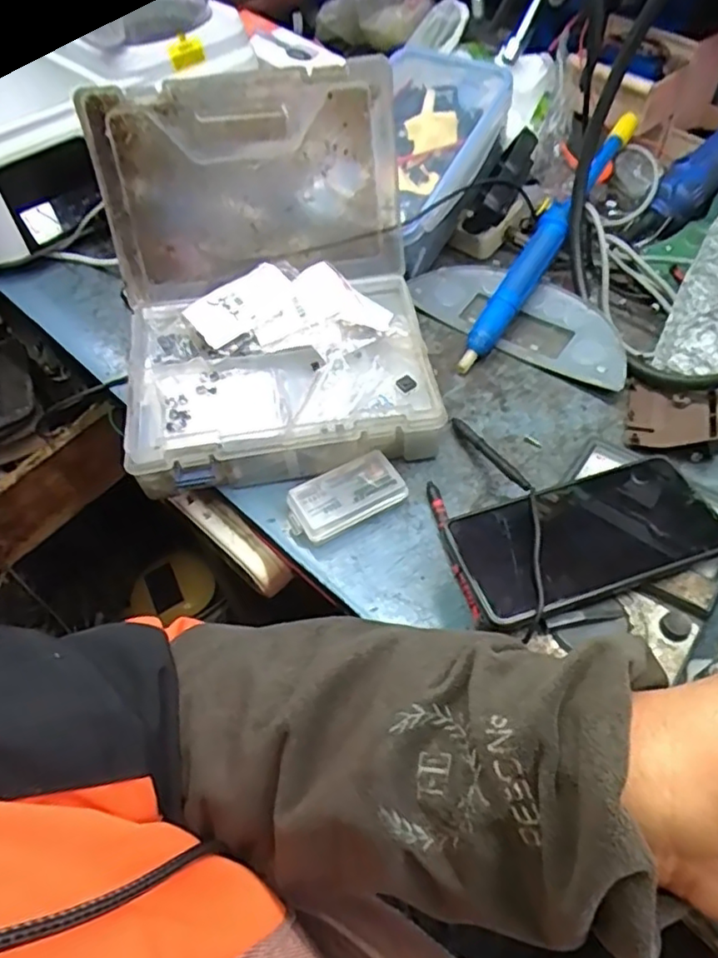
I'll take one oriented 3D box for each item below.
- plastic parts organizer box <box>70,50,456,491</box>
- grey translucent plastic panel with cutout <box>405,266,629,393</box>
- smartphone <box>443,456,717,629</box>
[{"bbox_3d":[-0.068,-0.150,0.468,0.223,0.175,0.225,-9,54,-4],"label":"plastic parts organizer box"},{"bbox_3d":[0.144,-0.146,0.576,0.206,0.027,0.106,22,58,17],"label":"grey translucent plastic panel with cutout"},{"bbox_3d":[0.139,0.032,0.384,0.161,0.015,0.075,-17,55,-10],"label":"smartphone"}]

